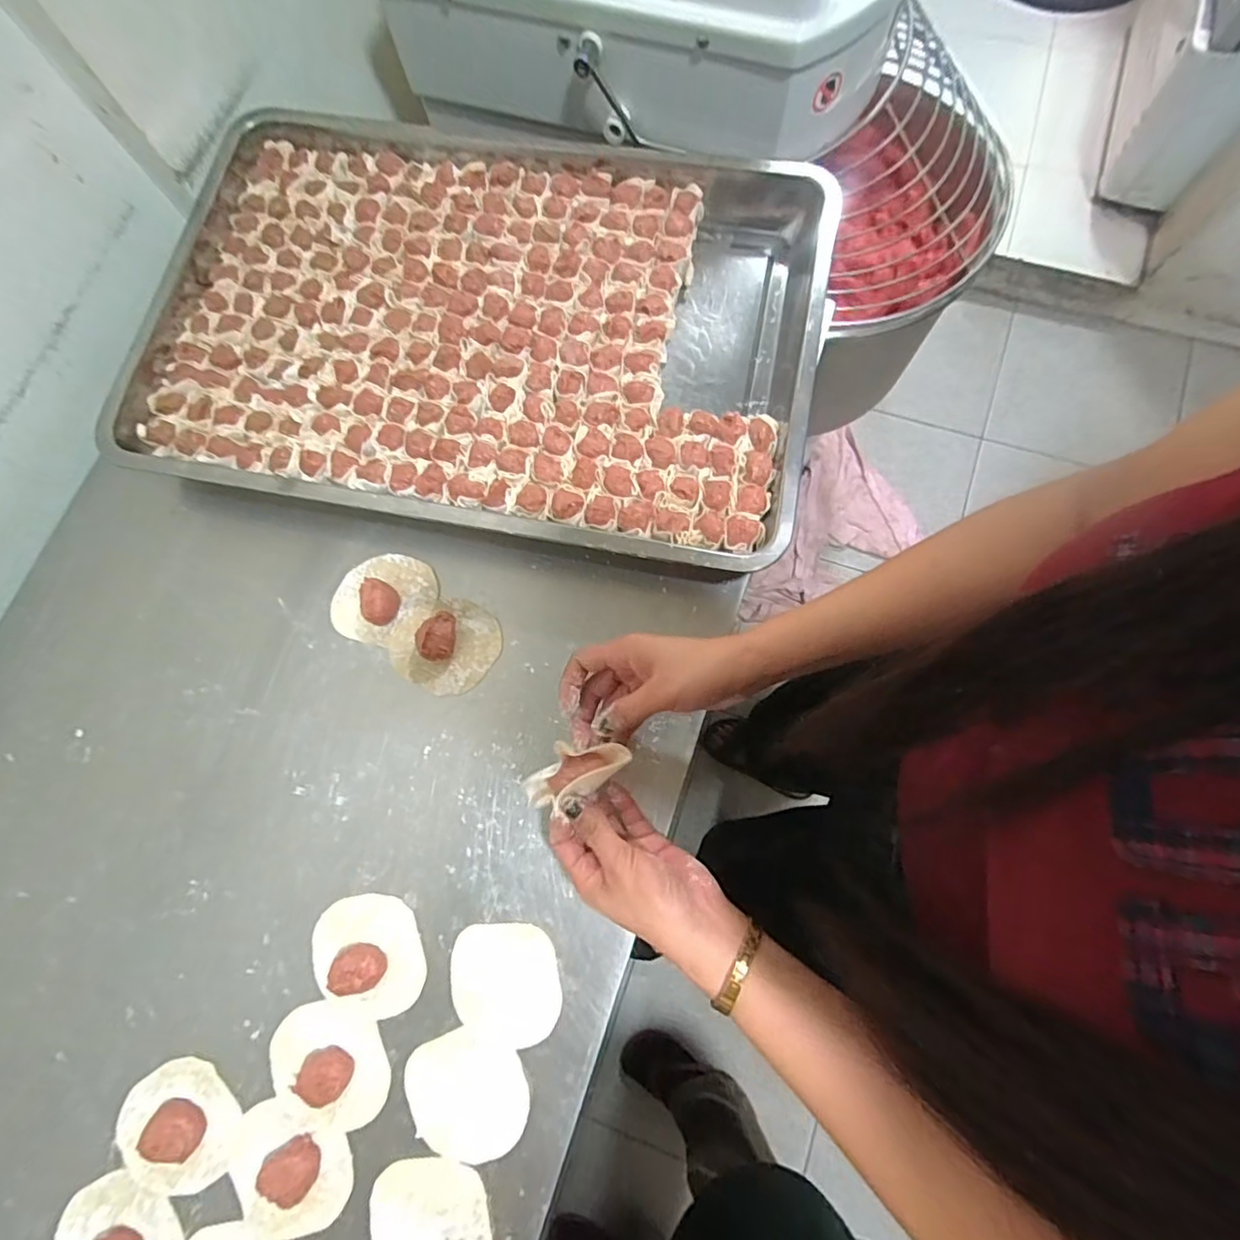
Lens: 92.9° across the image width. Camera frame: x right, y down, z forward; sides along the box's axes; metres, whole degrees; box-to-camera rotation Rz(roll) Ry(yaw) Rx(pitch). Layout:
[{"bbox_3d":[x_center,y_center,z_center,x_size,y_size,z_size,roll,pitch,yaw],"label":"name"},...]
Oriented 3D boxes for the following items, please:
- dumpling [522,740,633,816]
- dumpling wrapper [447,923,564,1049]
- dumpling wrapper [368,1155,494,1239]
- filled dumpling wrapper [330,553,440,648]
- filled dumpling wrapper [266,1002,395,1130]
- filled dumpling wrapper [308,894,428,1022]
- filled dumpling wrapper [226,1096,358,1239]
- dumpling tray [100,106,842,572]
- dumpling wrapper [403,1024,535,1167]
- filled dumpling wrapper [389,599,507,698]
[{"bbox_3d":[-0.033,0.100,0.391,0.079,0.024,0.036,-26,74,15],"label":"dumpling"},{"bbox_3d":[-0.083,0.263,0.427,0.078,0.004,0.078,-1,74,2],"label":"dumpling wrapper"},{"bbox_3d":[-0.127,0.407,0.393,0.078,0.004,0.081,-1,74,2],"label":"dumpling wrapper"},{"bbox_3d":[-0.204,-0.024,0.494,0.068,0.025,0.086,42,80,12],"label":"filled dumpling wrapper"},{"bbox_3d":[-0.206,0.313,0.412,0.088,0.016,0.072,17,76,7],"label":"filled dumpling wrapper"},{"bbox_3d":[-0.186,0.243,0.423,0.075,0.023,0.084,-20,75,-3],"label":"filled dumpling wrapper"},{"bbox_3d":[-0.230,0.378,0.399,0.089,0.016,0.070,20,76,7],"label":"filled dumpling wrapper"},{"bbox_3d":[-0.127,-0.265,0.541,0.592,0.058,0.393,11,75,5],"label":"dumpling tray"},{"bbox_3d":[-0.108,0.331,0.410,0.087,0.005,0.072,20,76,7],"label":"dumpling wrapper"},{"bbox_3d":[-0.147,0.017,0.482,0.088,0.022,0.078,24,77,8],"label":"filled dumpling wrapper"}]

